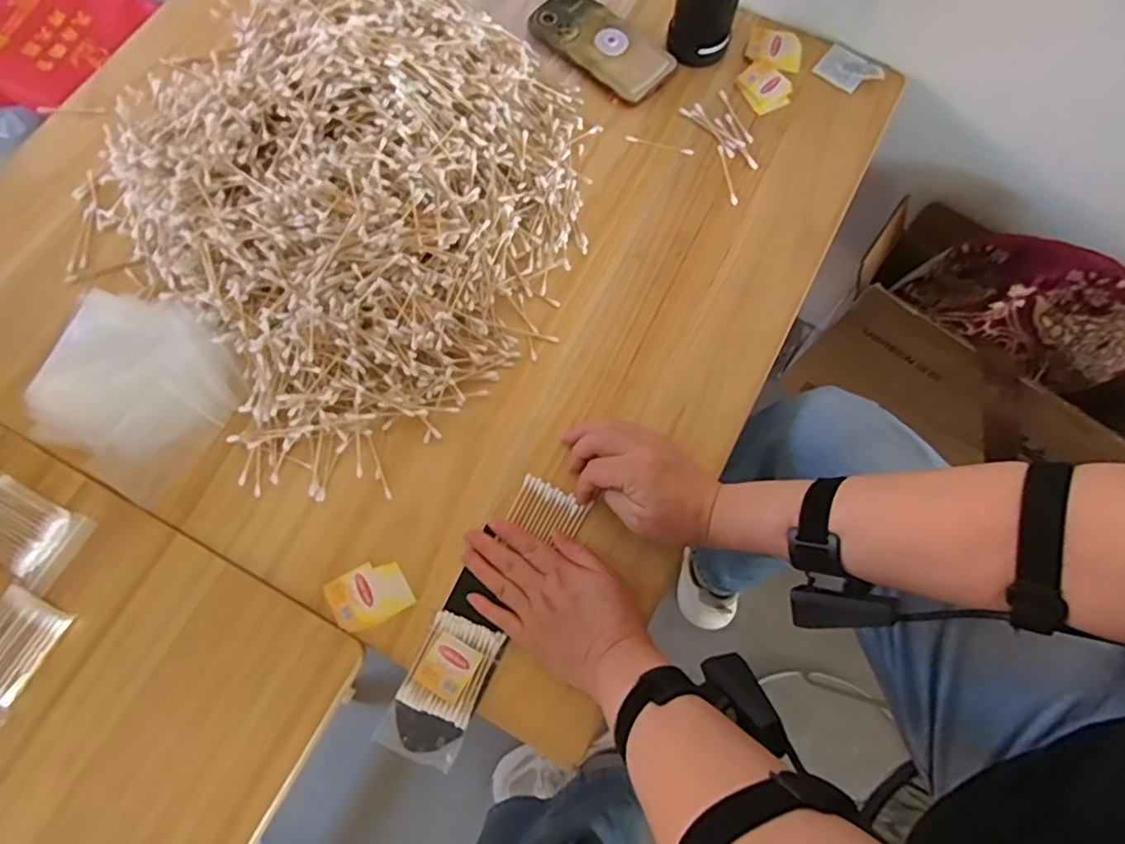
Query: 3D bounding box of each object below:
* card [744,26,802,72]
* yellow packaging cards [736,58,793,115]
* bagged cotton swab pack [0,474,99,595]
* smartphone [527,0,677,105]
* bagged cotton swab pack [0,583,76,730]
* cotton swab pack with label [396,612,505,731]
[{"bbox_3d":[0.234,-0.413,0.688,0.059,0.005,0.049,16,80,3],"label":"card"},{"bbox_3d":[0.218,-0.362,0.673,0.051,0.004,0.060,-29,79,-4],"label":"yellow packaging cards"},{"bbox_3d":[-0.446,0.091,0.515,0.091,0.018,0.063,26,74,6],"label":"bagged cotton swab pack"},{"bbox_3d":[0.042,-0.415,0.681,0.166,0.020,0.080,40,76,10],"label":"smartphone"},{"bbox_3d":[-0.440,0.184,0.488,0.059,0.019,0.096,25,74,6],"label":"bagged cotton swab pack"},{"bbox_3d":[-0.089,0.196,0.500,0.058,0.007,0.075,23,74,5],"label":"cotton swab pack with label"}]

